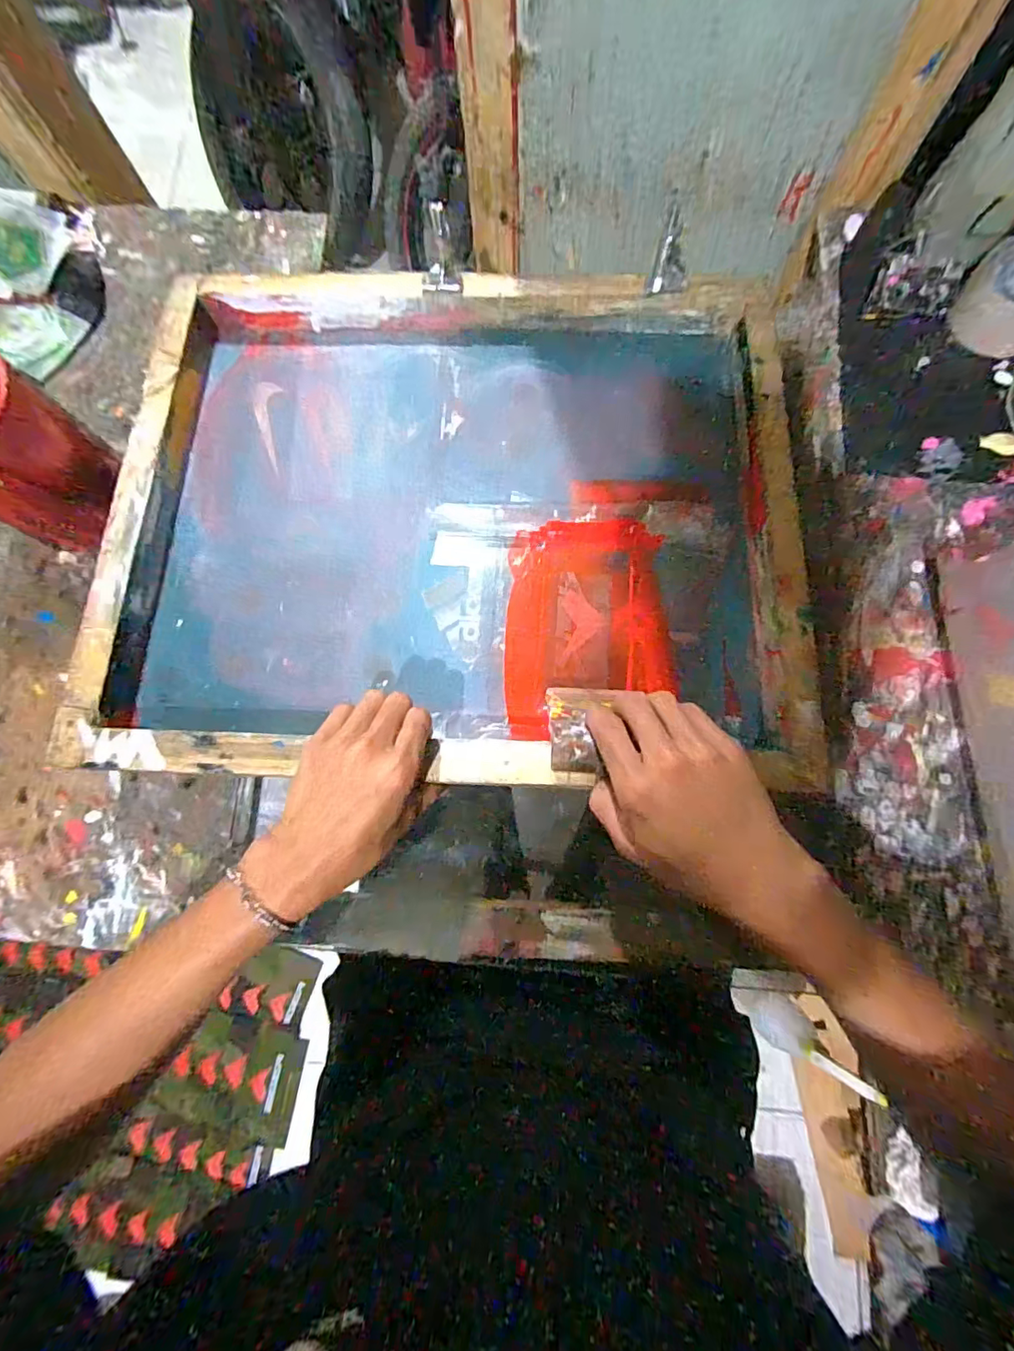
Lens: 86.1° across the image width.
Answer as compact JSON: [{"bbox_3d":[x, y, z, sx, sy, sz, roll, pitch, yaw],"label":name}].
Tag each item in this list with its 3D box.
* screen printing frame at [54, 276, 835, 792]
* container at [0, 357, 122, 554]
[{"bbox_3d":[-0.038,-0.140,0.457,0.542,0.050,0.448,2,75,4],"label":"screen printing frame"},{"bbox_3d":[-0.412,-0.184,0.448,0.098,0.137,0.112,30,78,11],"label":"container"}]

